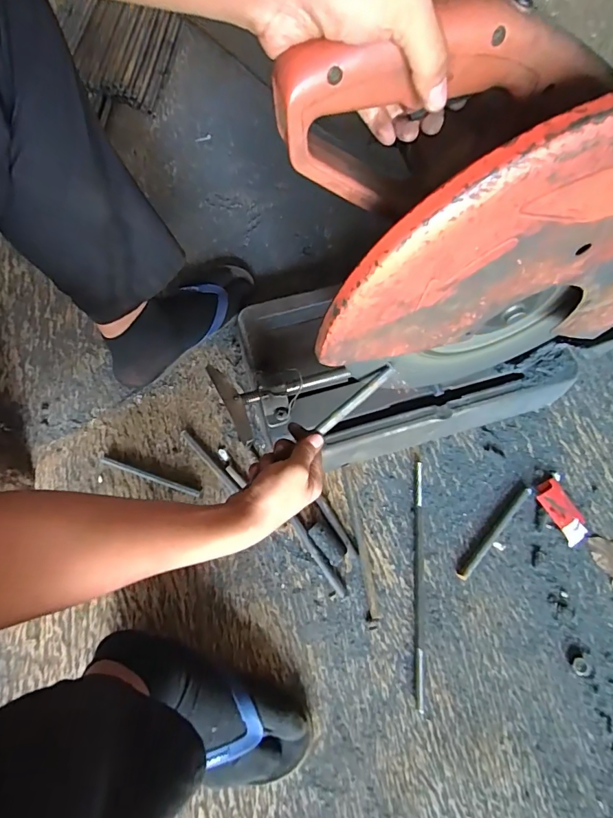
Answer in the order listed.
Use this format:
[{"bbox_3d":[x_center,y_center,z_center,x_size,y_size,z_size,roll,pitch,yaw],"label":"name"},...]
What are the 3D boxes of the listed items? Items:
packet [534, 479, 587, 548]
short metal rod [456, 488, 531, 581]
[{"bbox_3d":[0.353,0.141,0.597,0.042,0.016,0.085,-26,71,-9],"label":"packet"},{"bbox_3d":[0.256,0.168,0.587,0.012,0.009,0.158,42,75,15],"label":"short metal rod"}]

